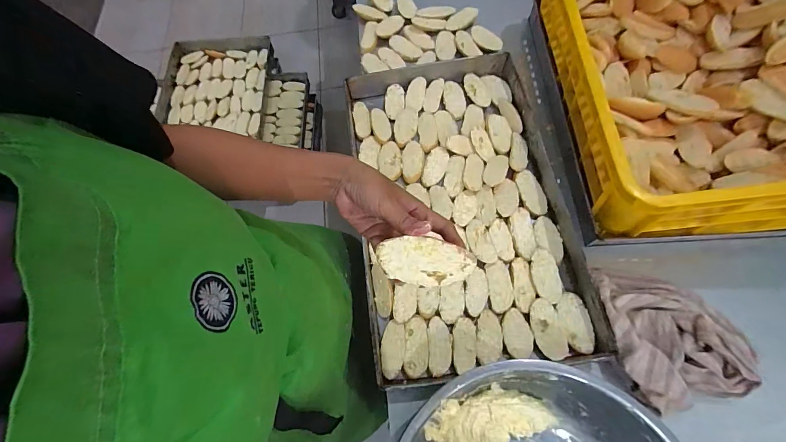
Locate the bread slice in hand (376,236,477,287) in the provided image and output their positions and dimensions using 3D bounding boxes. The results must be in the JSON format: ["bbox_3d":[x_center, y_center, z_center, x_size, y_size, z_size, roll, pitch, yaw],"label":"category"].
[{"bbox_3d":[0.030,0.037,0.307,0.087,0.004,0.044,11,102,-11],"label":"bread slice in hand"}]

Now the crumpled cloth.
[{"bbox_3d":[0.434,0.167,0.540,0.202,0.070,0.233,-22,69,-6],"label":"crumpled cloth"}]

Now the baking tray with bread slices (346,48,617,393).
[{"bbox_3d":[0.114,-0.038,0.651,0.363,0.067,0.604,-8,69,-1],"label":"baking tray with bread slices"}]

